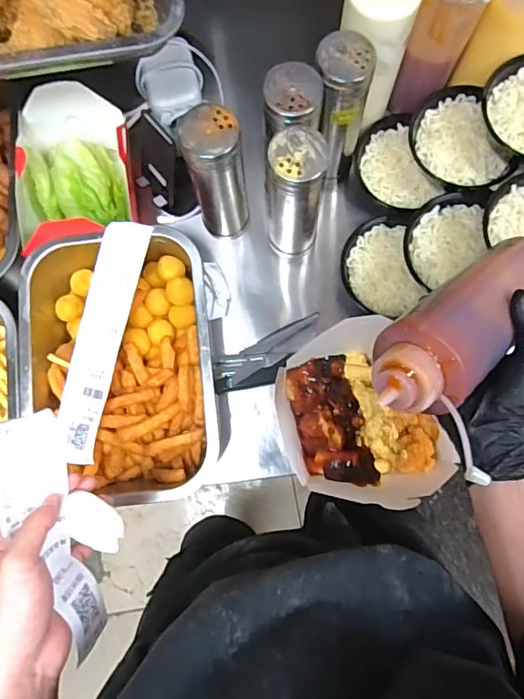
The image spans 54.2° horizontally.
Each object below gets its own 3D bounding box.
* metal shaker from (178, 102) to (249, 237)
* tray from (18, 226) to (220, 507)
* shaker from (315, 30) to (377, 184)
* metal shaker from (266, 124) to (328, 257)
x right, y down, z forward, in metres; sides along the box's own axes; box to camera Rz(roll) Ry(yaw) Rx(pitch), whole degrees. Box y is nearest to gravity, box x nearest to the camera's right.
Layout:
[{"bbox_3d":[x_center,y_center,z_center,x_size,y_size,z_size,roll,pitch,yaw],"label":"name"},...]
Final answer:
[{"bbox_3d":[-0.051,-0.201,0.605,0.060,0.194,0.049,-10,79,-1],"label":"metal shaker"},{"bbox_3d":[-0.164,0.016,0.612,0.210,0.087,0.297,-6,79,-1],"label":"tray"},{"bbox_3d":[0.091,-0.277,0.623,0.067,0.210,0.063,9,79,3],"label":"shaker"},{"bbox_3d":[0.038,-0.174,0.596,0.065,0.192,0.065,1,79,1],"label":"metal shaker"}]

